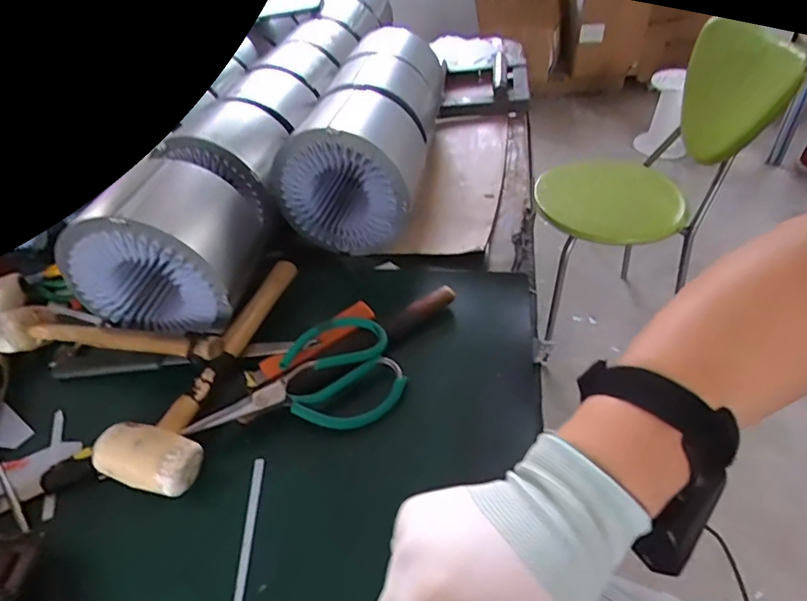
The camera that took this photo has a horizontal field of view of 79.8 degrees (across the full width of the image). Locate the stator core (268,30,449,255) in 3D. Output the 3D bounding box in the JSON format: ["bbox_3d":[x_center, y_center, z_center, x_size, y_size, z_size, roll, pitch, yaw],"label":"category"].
[{"bbox_3d":[-0.053,-0.149,0.564,0.146,0.144,0.124,7,46,14],"label":"stator core"}]

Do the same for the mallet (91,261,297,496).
[{"bbox_3d":[-0.172,0.053,0.453,0.076,0.051,0.258,7,46,14],"label":"mallet"}]

